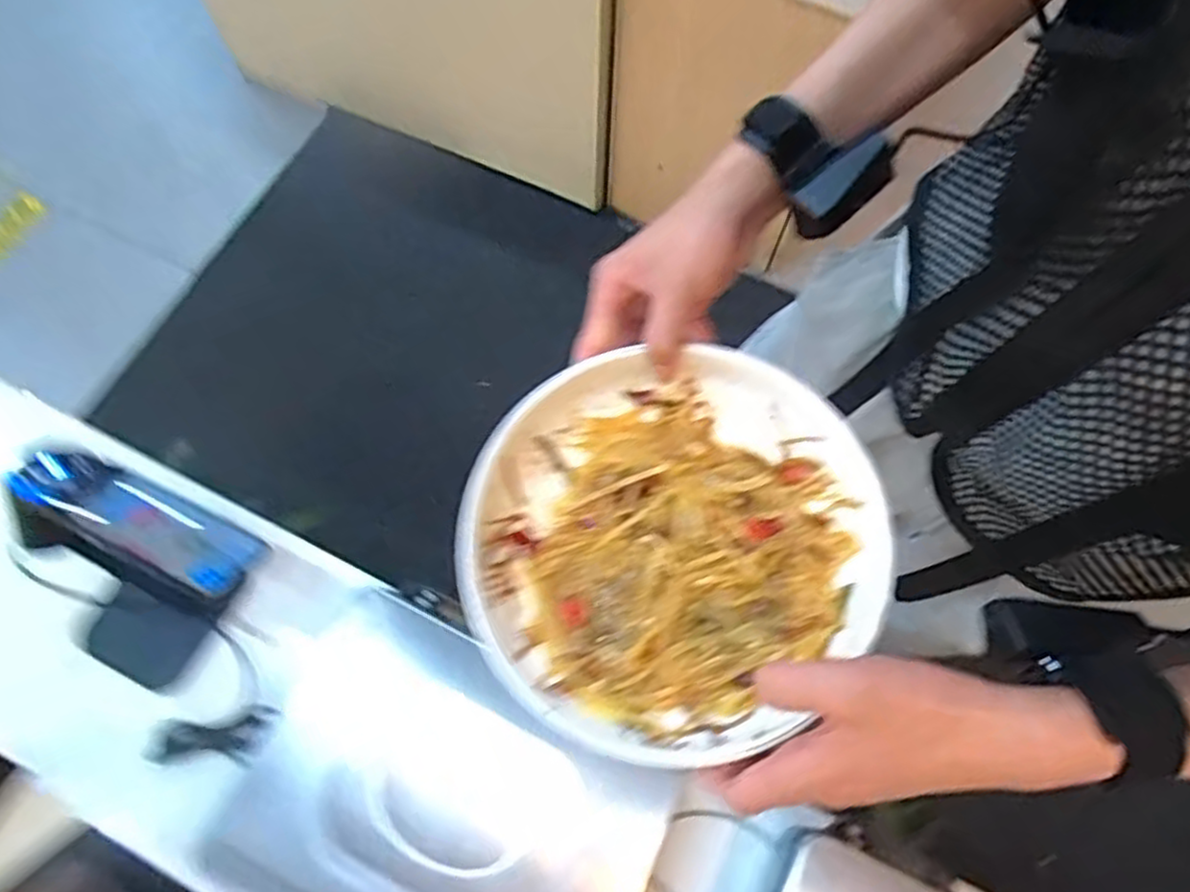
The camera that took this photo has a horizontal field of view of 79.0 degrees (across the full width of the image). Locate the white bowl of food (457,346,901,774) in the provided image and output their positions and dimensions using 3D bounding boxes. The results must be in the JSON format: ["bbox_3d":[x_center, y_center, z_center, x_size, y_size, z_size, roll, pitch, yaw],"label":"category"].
[{"bbox_3d":[0.045,0.058,0.449,0.246,0.062,0.235,0,73,-1],"label":"white bowl of food"}]

